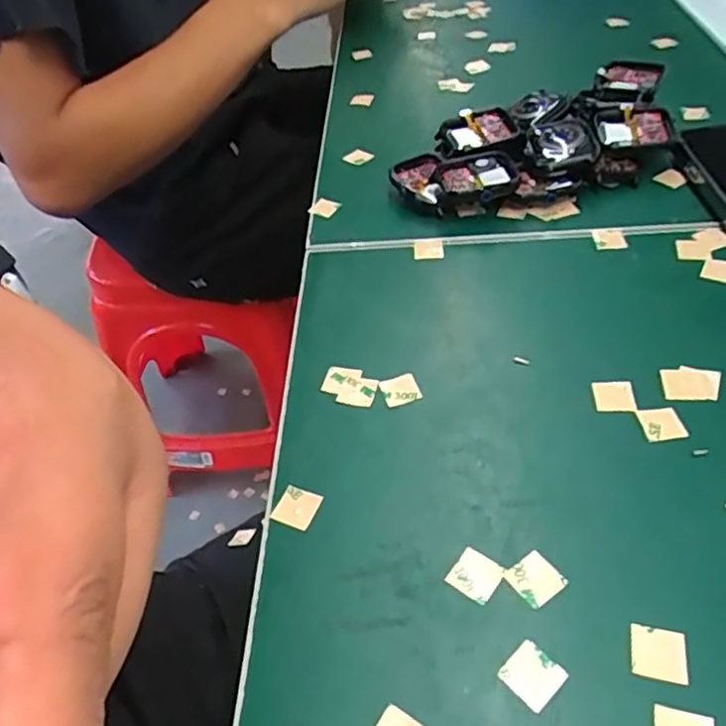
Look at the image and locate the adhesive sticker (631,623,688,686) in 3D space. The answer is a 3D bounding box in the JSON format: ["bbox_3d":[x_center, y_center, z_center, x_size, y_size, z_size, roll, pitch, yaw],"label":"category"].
[{"bbox_3d":[0.089,0.088,0.194,0.015,0.004,0.015,8,50,15],"label":"adhesive sticker"}]

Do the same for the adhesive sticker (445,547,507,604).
[{"bbox_3d":[0.038,0.071,0.216,0.015,0.004,0.015,27,62,26],"label":"adhesive sticker"}]

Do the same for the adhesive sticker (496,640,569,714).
[{"bbox_3d":[0.051,0.094,0.194,0.015,0.004,0.015,-38,58,-25],"label":"adhesive sticker"}]

